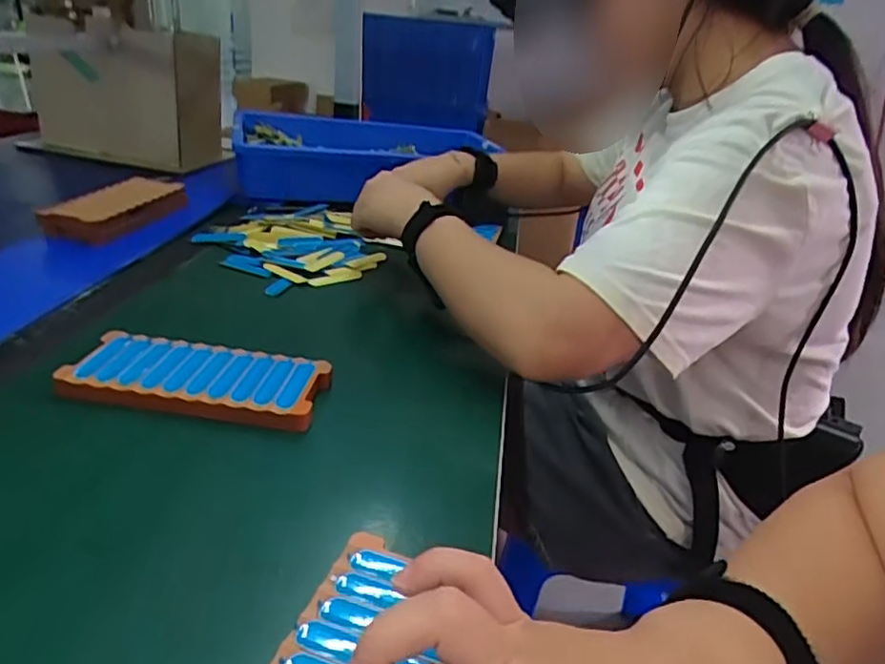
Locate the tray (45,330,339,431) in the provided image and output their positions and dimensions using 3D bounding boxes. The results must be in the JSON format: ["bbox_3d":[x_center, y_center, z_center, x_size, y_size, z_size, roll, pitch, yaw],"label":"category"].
[{"bbox_3d":[-0.176,0.034,0.462,0.175,0.019,0.079,7,25,3],"label":"tray"}]

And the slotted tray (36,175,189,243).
[{"bbox_3d":[-0.393,-0.152,0.770,0.080,0.039,0.192,9,25,6],"label":"slotted tray"}]

